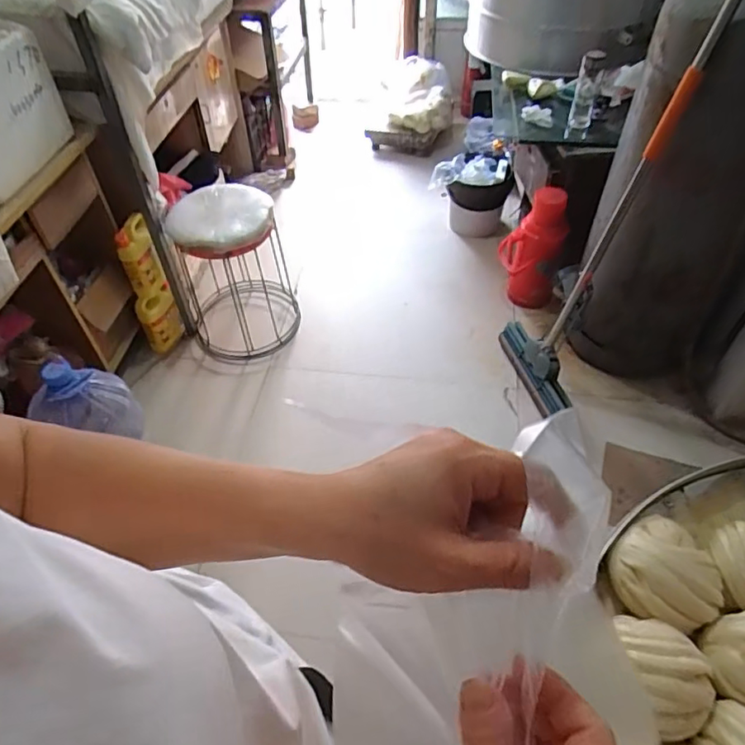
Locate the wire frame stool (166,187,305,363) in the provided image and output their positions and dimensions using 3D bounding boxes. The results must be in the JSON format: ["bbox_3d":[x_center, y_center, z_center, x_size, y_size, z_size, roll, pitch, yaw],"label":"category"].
[{"bbox_3d":[-0.433,-0.324,1.765,0.347,0.432,0.321,-13,50,-10],"label":"wire frame stool"}]

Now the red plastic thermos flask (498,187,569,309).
[{"bbox_3d":[0.526,-0.397,1.864,0.204,0.399,0.129,14,51,13],"label":"red plastic thermos flask"}]

